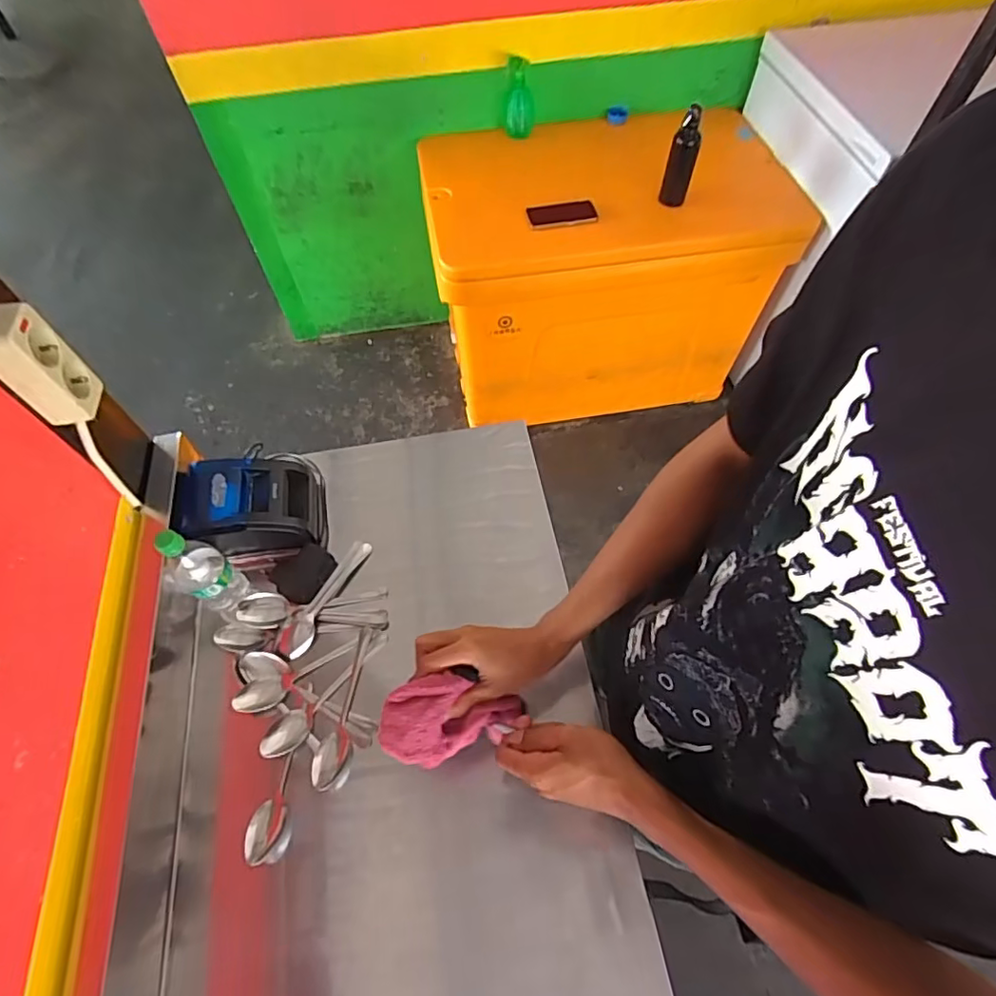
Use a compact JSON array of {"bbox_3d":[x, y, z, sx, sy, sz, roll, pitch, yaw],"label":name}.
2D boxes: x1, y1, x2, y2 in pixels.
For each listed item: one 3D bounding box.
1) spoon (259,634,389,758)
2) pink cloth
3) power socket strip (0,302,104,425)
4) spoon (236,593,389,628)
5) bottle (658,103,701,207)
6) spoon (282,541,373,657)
[{"bbox_3d":[-0.199,0.228,0.651,0.037,0.030,0.179,33,52,19],"label":"spoon"},{"bbox_3d":[-0.044,0.201,0.510,0.127,0.042,0.071,-7,60,-3],"label":"pink cloth"},{"bbox_3d":[-0.438,-0.127,0.533,0.040,0.115,0.055,-2,60,0],"label":"power socket strip"},{"bbox_3d":[-0.233,0.144,0.709,0.179,0.022,0.043,4,59,-13],"label":"spoon"},{"bbox_3d":[0.443,-0.813,1.340,0.061,0.220,0.059,21,62,13],"label":"bottle"},{"bbox_3d":[-0.220,0.130,0.726,0.040,0.026,0.165,31,65,18],"label":"spoon"}]

